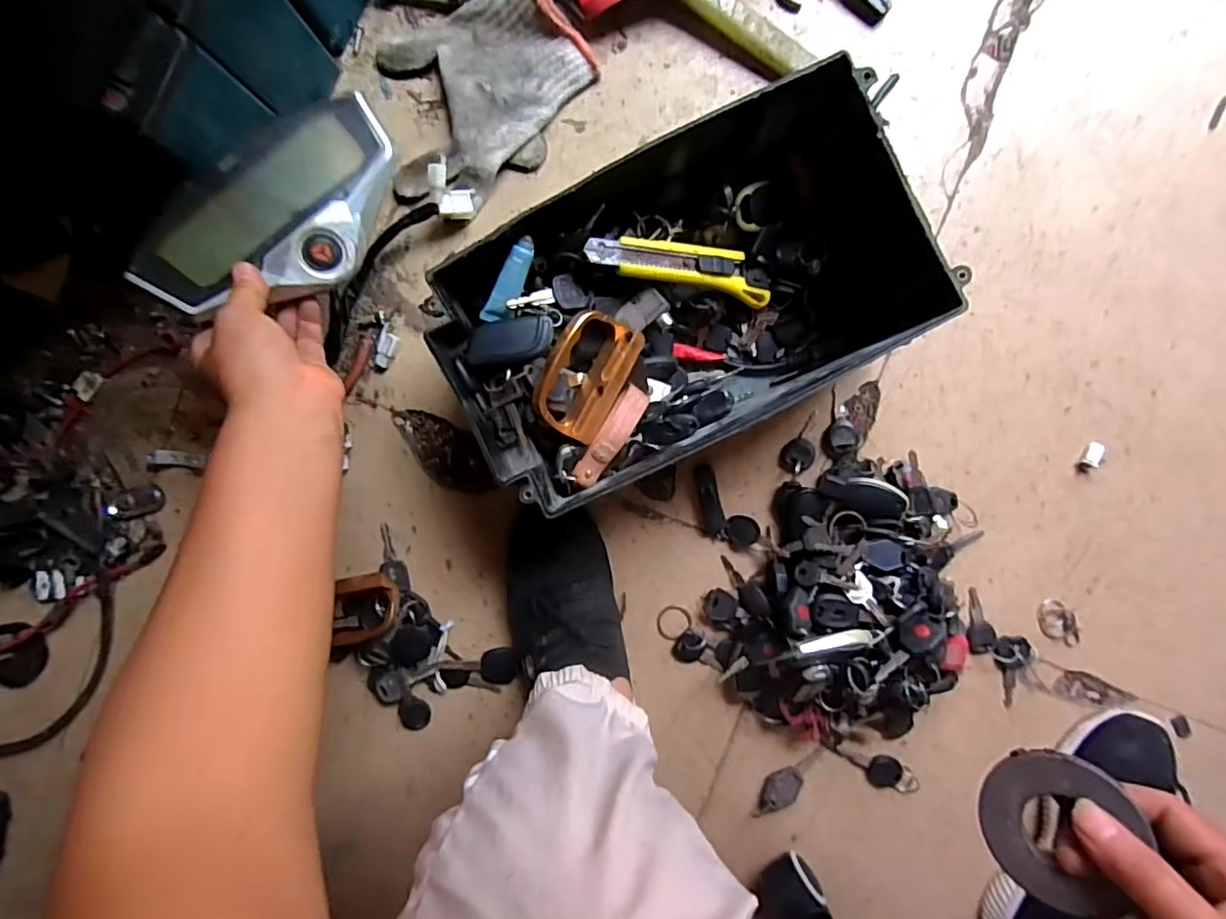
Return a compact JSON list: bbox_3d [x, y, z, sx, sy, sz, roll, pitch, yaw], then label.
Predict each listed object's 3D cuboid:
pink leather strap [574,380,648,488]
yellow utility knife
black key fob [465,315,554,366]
[{"bbox_3d":[-0.001,-0.018,0.453,0.019,0.011,0.086,32,93,1],"label":"pink leather strap"},{"bbox_3d":[0.056,-0.153,0.464,0.159,0.010,0.037,4,93,-20],"label":"yellow utility knife"},{"bbox_3d":[-0.076,-0.089,0.435,0.063,0.021,0.029,-9,92,3],"label":"black key fob"}]

